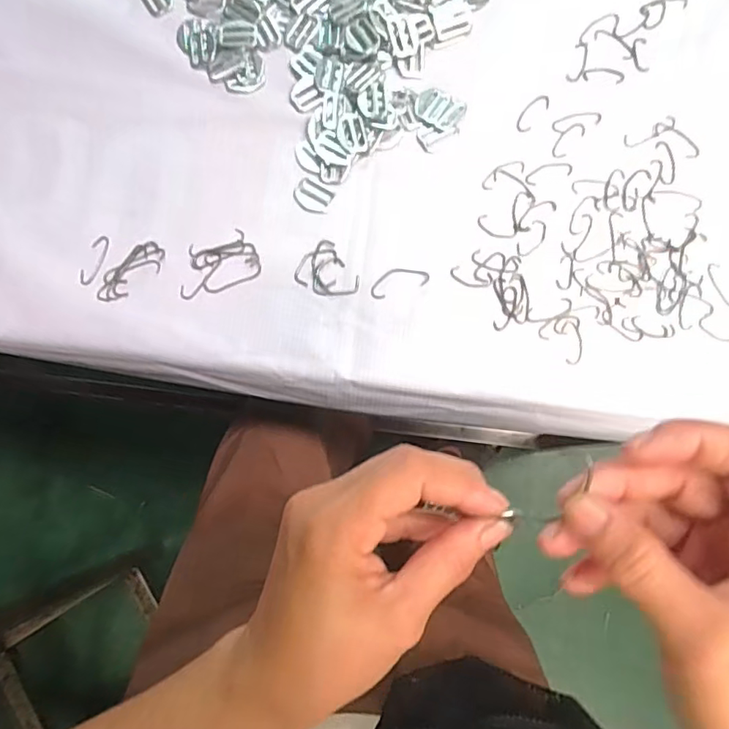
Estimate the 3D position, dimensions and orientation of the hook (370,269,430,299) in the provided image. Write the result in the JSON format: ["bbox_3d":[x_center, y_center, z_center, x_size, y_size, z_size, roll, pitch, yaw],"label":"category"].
[{"bbox_3d":[0.026,-0.065,0.423,0.046,0.004,0.019,-18,80,-3],"label":"hook"}]

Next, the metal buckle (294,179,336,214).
[{"bbox_3d":[-0.041,-0.133,0.437,0.030,0.004,0.023,32,82,6],"label":"metal buckle"}]

